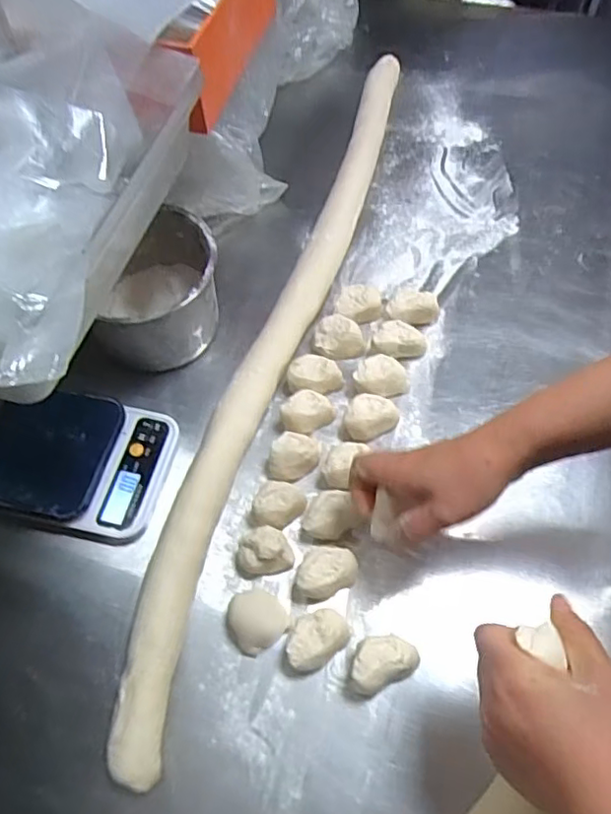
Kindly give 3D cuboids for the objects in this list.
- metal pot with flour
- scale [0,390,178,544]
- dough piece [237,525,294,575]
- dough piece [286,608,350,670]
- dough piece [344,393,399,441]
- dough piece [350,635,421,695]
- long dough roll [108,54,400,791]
[{"bbox_3d":[-0.158,-0.124,0.651,0.133,0.109,0.145,-1,58,2],"label":"metal pot with flour"},{"bbox_3d":[-0.216,0.053,0.589,0.155,0.047,0.135,8,59,7],"label":"scale"},{"bbox_3d":[-0.038,0.127,0.542,0.048,0.036,0.038,-8,58,-3],"label":"dough piece"},{"bbox_3d":[0.009,0.194,0.507,0.054,0.031,0.038,-33,63,-17],"label":"dough piece"},{"bbox_3d":[0.064,0.011,0.609,0.051,0.032,0.038,-21,60,-11],"label":"dough piece"},{"bbox_3d":[0.061,0.205,0.487,0.056,0.037,0.036,-19,59,-9],"label":"dough piece"},{"bbox_3d":[-0.016,-0.104,0.674,0.065,0.034,0.927,14,60,11],"label":"long dough roll"}]

